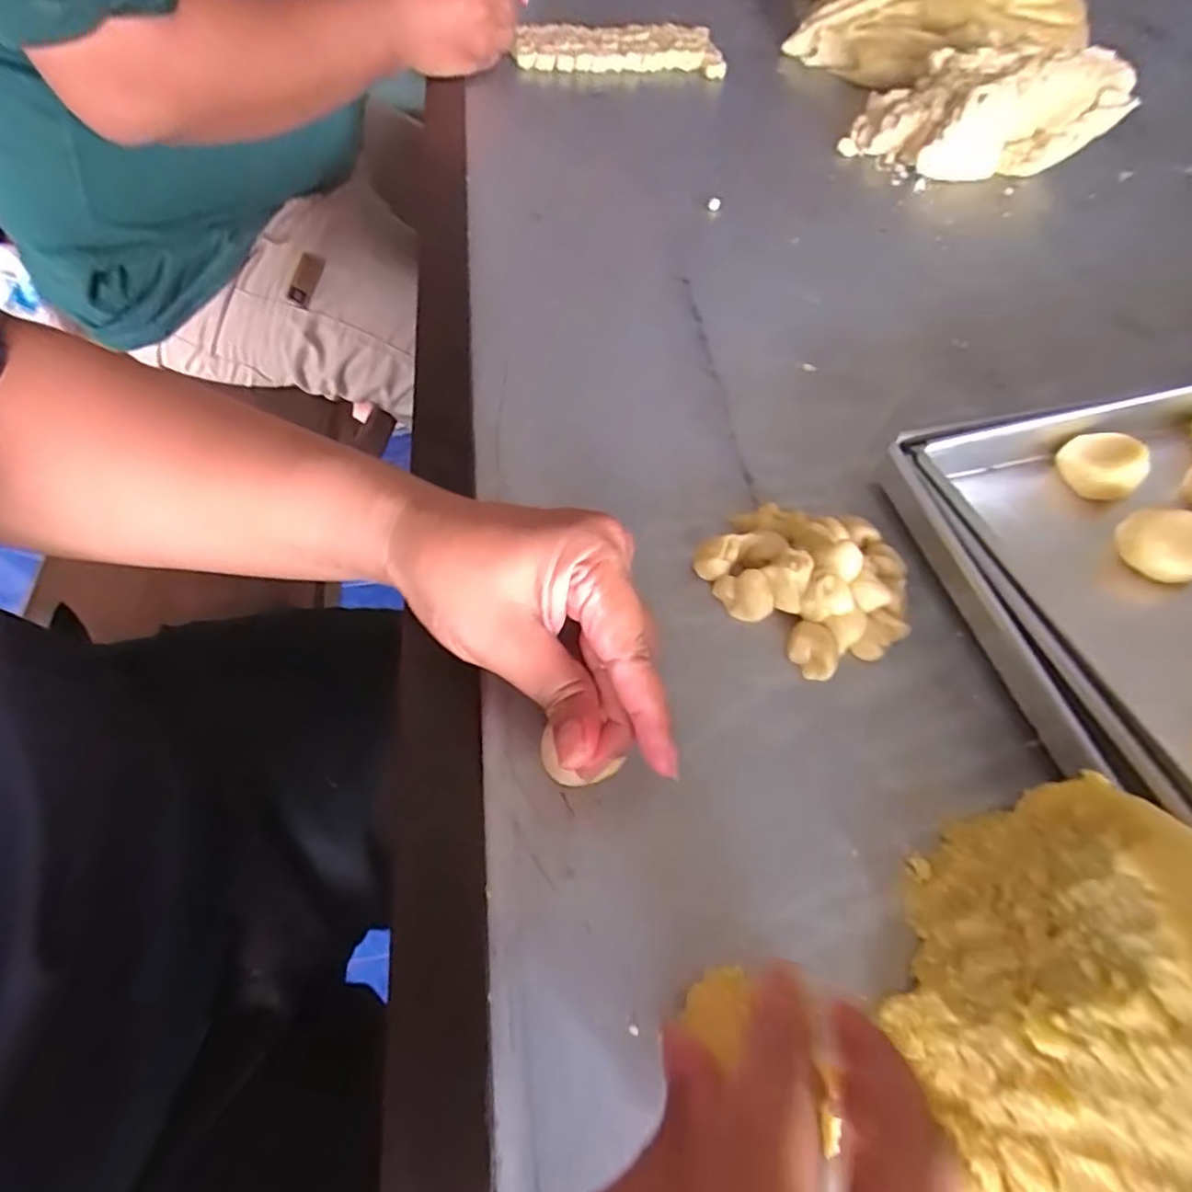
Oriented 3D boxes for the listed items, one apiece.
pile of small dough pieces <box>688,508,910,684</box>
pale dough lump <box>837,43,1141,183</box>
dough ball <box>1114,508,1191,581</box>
[{"bbox_3d":[0.108,-0.012,0.323,0.095,0.033,0.080,40,64,21],"label":"pile of small dough pieces"},{"bbox_3d":[0.325,-0.407,0.550,0.204,0.076,0.079,5,56,17],"label":"pale dough lump"},{"bbox_3d":[0.275,-0.023,0.315,0.037,0.026,0.039,1,57,-1],"label":"dough ball"}]

